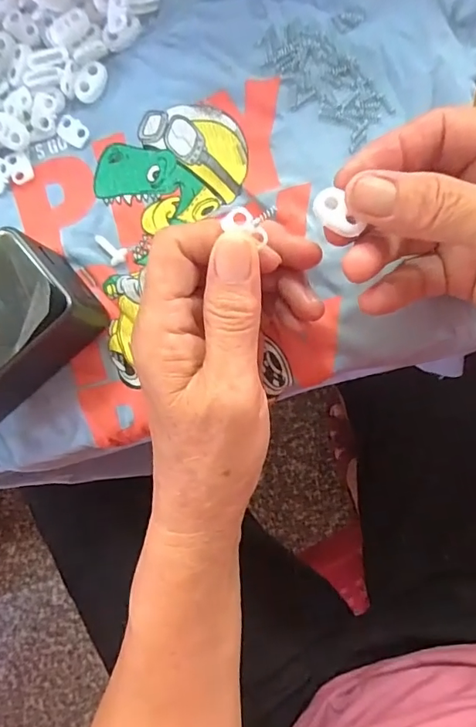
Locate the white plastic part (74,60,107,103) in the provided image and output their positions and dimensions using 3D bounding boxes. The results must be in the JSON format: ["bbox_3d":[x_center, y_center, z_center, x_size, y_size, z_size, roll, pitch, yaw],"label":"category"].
[{"bbox_3d":[-0.081,-0.155,0.269,0.014,0.004,0.022,33,91,6],"label":"white plastic part"}]

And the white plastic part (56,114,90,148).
[{"bbox_3d":[-0.092,-0.129,0.272,0.017,0.004,0.014,38,92,6],"label":"white plastic part"}]

